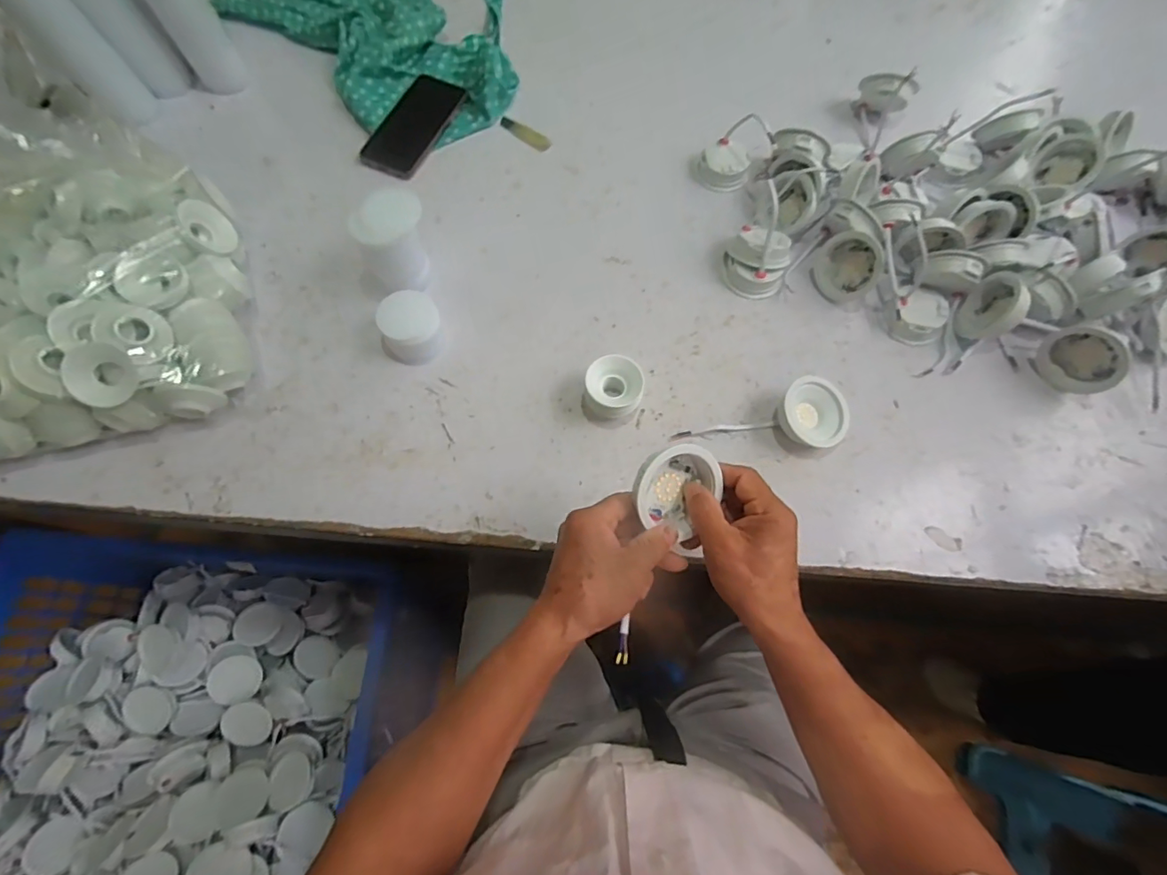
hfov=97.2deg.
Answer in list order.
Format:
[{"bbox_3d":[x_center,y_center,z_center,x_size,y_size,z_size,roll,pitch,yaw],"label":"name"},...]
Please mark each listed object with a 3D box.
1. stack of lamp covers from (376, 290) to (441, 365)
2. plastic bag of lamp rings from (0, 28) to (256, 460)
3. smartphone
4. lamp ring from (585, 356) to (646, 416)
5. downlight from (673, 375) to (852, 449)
[{"bbox_3d":[-0.187,-0.119,0.550,0.067,0.050,0.067,-19,70,-8],"label":"stack of lamp covers"},{"bbox_3d":[-0.523,-0.166,0.482,0.318,0.197,0.321,-12,69,-6],"label":"plastic bag of lamp rings"},{"bbox_3d":[-0.223,-0.411,0.676,0.077,0.006,0.176,20,69,7],"label":"smartphone"},{"bbox_3d":[0.031,-0.047,0.514,0.056,0.042,0.053,0,68,-1],"label":"lamp ring"},{"bbox_3d":[0.183,-0.012,0.521,0.171,0.038,0.069,-11,69,-6],"label":"downlight"}]

